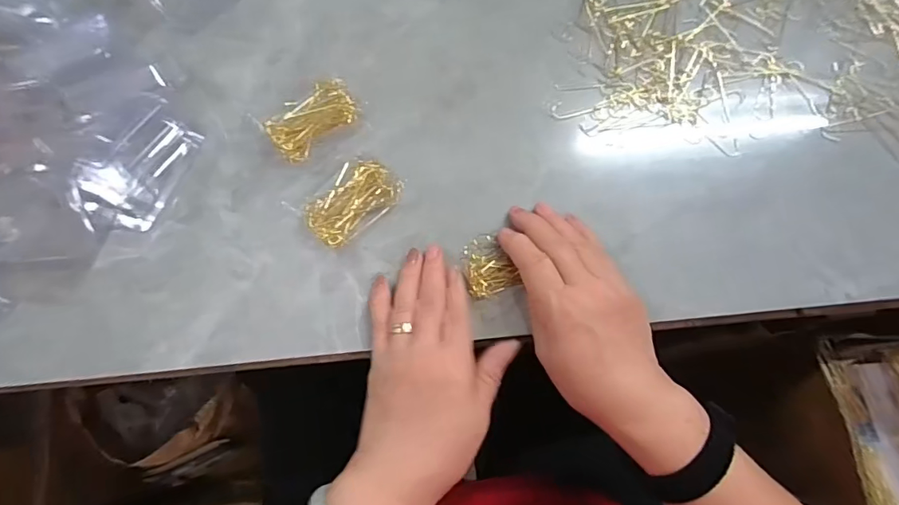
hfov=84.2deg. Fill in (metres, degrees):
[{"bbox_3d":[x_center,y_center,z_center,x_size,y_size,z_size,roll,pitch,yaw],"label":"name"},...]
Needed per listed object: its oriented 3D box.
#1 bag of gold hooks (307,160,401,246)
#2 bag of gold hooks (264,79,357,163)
[{"bbox_3d":[-0.073,-0.038,0.370,0.069,0.011,0.044,-41,79,-9],"label":"bag of gold hooks"},{"bbox_3d":[-0.104,-0.103,0.384,0.070,0.015,0.040,-43,79,-10],"label":"bag of gold hooks"}]

